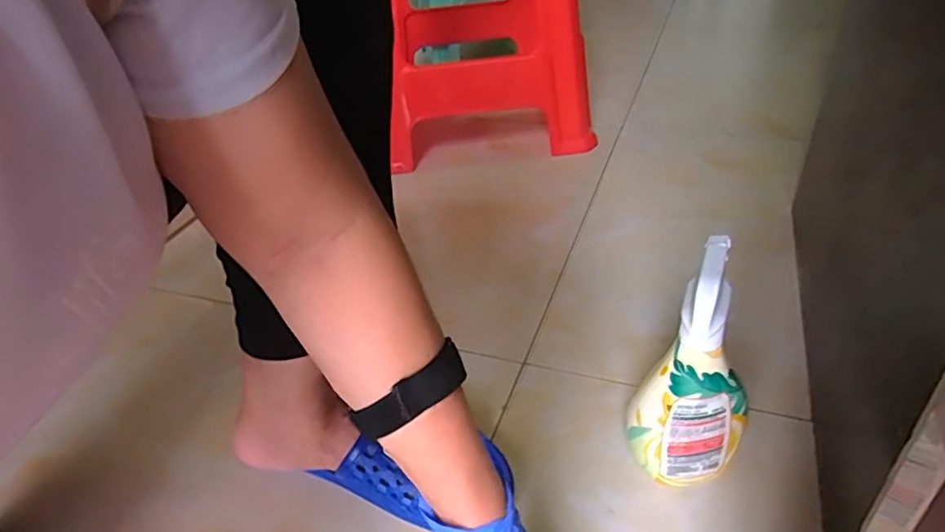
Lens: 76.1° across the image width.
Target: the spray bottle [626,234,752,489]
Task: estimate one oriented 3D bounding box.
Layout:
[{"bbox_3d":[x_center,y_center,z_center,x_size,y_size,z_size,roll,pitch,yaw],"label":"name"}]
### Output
[{"bbox_3d":[0.175,0.088,0.475,0.086,0.198,0.091,16,43,25],"label":"spray bottle"}]

